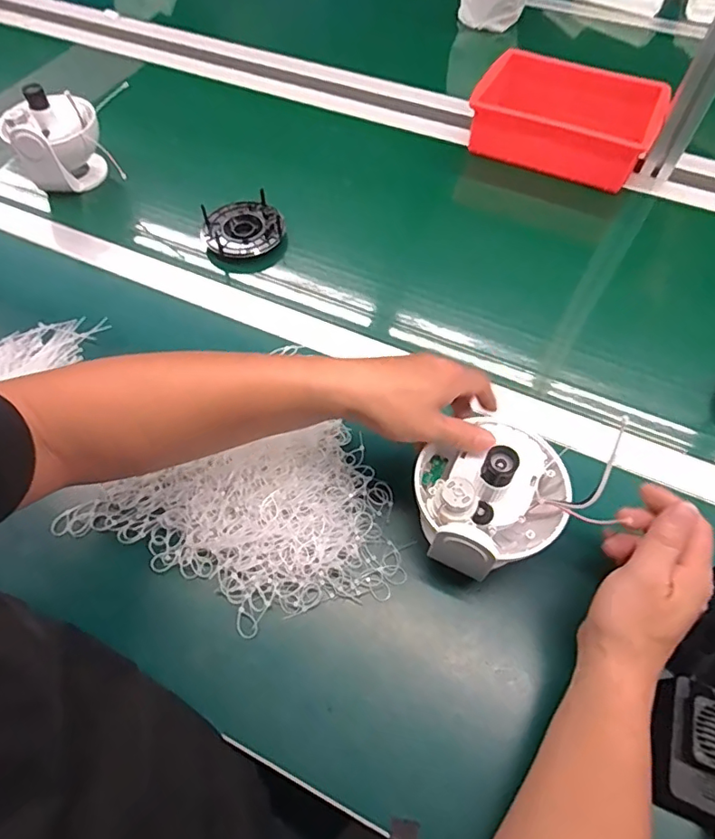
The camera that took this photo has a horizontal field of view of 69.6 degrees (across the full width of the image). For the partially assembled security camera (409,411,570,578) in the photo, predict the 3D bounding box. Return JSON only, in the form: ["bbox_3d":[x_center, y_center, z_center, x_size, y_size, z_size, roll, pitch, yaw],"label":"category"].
[{"bbox_3d":[0.103,0.056,0.400,0.119,0.082,0.106,-29,65,-14],"label":"partially assembled security camera"}]

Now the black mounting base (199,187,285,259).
[{"bbox_3d":[-0.145,-0.242,0.647,0.099,0.023,0.092,-14,61,-9],"label":"black mounting base"}]

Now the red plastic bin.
[{"bbox_3d":[0.294,-0.428,0.735,0.243,0.071,0.168,22,61,11],"label":"red plastic bin"}]

